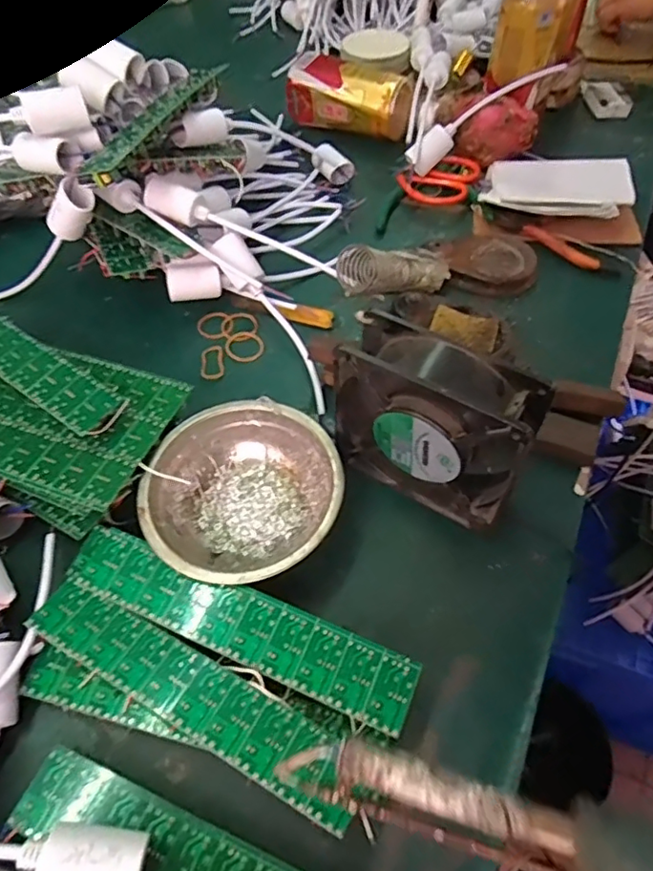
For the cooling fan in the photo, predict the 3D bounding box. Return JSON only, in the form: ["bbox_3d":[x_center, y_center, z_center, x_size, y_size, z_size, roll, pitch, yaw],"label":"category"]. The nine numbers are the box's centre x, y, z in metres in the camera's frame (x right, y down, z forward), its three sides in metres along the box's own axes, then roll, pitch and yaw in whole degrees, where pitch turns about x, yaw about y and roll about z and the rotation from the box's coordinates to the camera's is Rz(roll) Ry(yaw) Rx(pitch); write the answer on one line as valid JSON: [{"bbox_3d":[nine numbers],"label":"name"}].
[{"bbox_3d":[0.066,-0.006,0.359,0.121,0.120,0.048,31,61,20],"label":"cooling fan"}]

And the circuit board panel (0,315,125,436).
[{"bbox_3d":[-0.226,-0.059,0.406,0.198,0.005,0.036,31,65,22],"label":"circuit board panel"}]

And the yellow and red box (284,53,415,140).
[{"bbox_3d":[0.030,-0.398,0.663,0.153,0.058,0.061,21,58,15],"label":"yellow and red box"}]

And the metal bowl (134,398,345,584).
[{"bbox_3d":[-0.054,0.040,0.378,0.125,0.042,0.125,-1,55,1],"label":"metal bowl"}]

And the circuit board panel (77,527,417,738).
[{"bbox_3d":[-0.054,0.105,0.324,0.212,0.004,0.039,20,63,14],"label":"circuit board panel"}]

